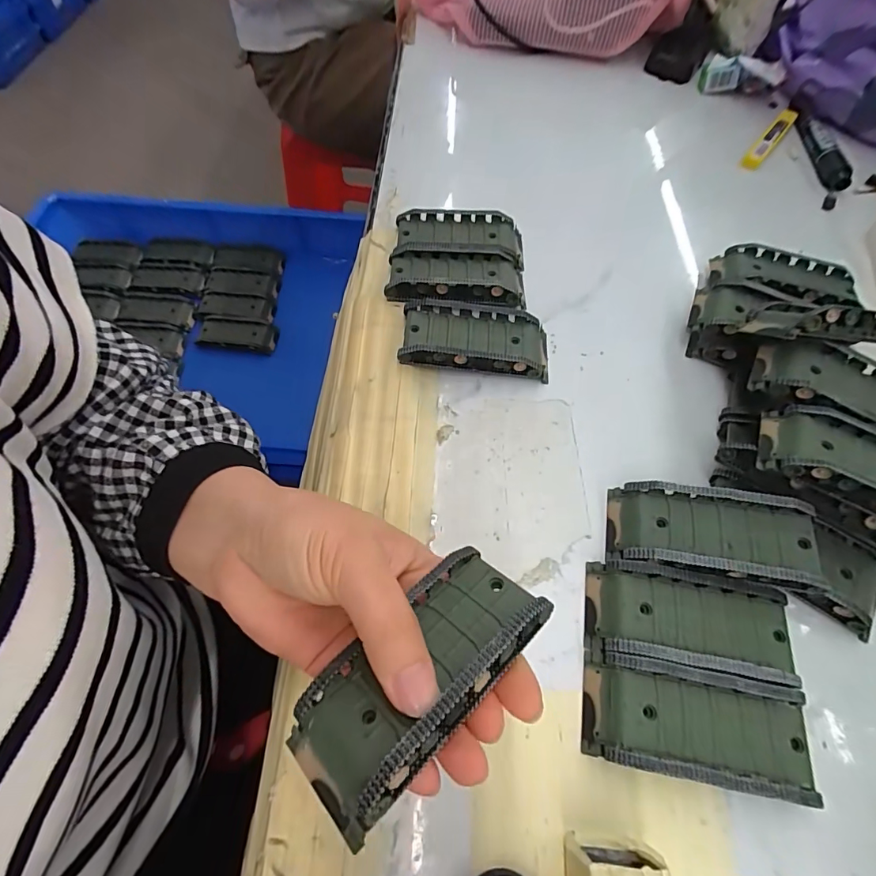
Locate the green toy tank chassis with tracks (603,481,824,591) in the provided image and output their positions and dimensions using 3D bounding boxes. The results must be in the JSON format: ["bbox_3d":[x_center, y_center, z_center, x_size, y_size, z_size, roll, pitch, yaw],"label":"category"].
[{"bbox_3d":[0.140,0.049,0.237,0.096,0.017,0.045,5,61,16],"label":"green toy tank chassis with tracks"}]

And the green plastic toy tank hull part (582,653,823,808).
[{"bbox_3d":[0.116,0.128,0.206,0.094,0.018,0.042,11,62,2],"label":"green plastic toy tank hull part"}]

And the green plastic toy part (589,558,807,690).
[{"bbox_3d":[0.123,0.090,0.227,0.094,0.019,0.044,10,62,1],"label":"green plastic toy part"}]

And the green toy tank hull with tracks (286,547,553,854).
[{"bbox_3d":[-0.005,0.084,0.165,0.097,0.020,0.043,-37,41,-29],"label":"green toy tank hull with tracks"}]

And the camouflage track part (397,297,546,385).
[{"bbox_3d":[0.026,-0.066,0.302,0.096,0.021,0.046,6,62,-1],"label":"camouflage track part"}]

